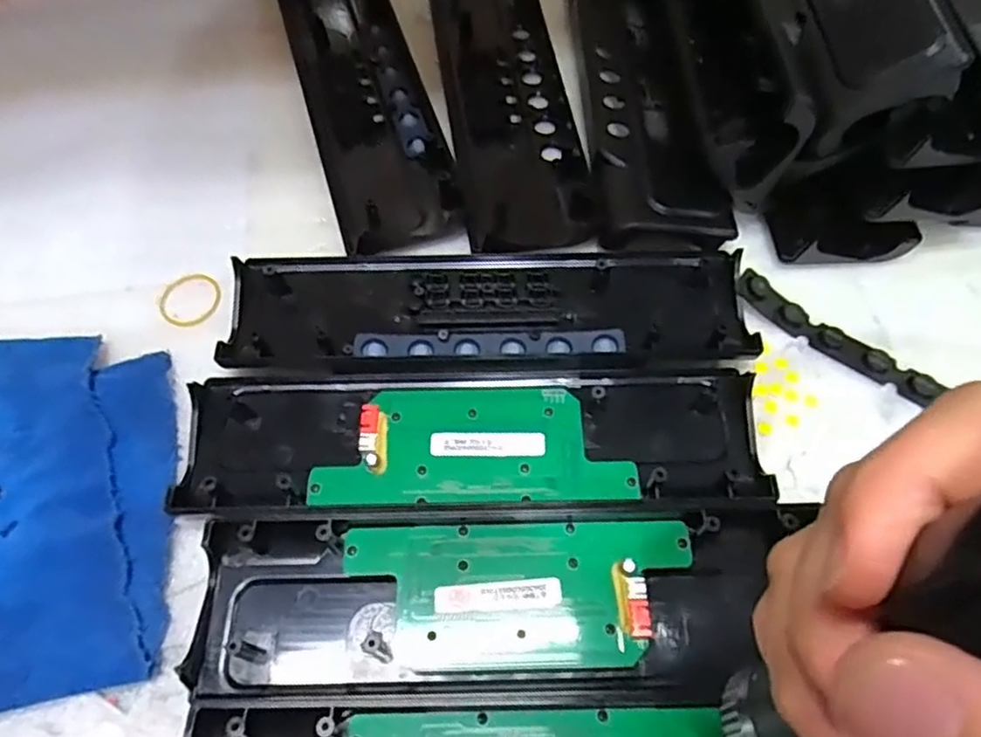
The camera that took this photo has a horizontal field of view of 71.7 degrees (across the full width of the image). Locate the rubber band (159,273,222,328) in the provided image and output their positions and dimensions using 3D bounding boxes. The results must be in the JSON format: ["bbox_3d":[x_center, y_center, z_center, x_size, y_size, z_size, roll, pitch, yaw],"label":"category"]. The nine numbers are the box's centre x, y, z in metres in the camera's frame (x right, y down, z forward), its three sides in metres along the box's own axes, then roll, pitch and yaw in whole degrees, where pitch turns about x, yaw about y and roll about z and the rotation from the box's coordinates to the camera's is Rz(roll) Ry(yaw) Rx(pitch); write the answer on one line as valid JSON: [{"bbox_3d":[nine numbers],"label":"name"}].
[{"bbox_3d":[-0.149,-0.035,0.340,0.029,0.004,0.030,0,62,0],"label":"rubber band"}]

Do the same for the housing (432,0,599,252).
[{"bbox_3d":[0.007,-0.172,0.409,0.067,0.018,0.250,-7,62,-3],"label":"housing"}]

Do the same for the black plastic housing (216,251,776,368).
[{"bbox_3d":[0.002,-0.029,0.331,0.248,0.019,0.061,-3,62,-1],"label":"black plastic housing"}]

